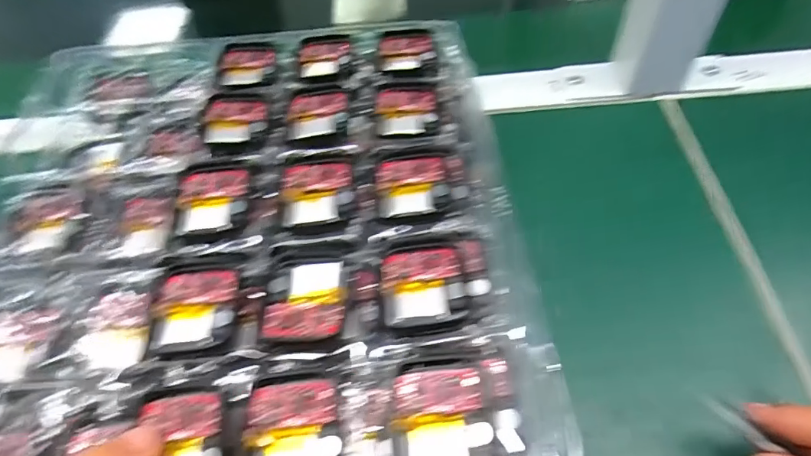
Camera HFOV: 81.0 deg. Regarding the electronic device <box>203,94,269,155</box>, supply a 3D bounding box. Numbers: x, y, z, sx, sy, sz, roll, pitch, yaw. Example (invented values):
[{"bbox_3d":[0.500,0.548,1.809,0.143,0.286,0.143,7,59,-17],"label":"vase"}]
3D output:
[{"bbox_3d":[-0.094,-0.059,0.261,0.035,0.004,0.045,-6,54,0],"label":"electronic device"}]

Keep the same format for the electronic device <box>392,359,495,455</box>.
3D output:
[{"bbox_3d":[0.013,0.070,0.171,0.033,0.010,0.041,-8,54,-1],"label":"electronic device"}]

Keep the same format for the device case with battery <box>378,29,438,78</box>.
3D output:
[{"bbox_3d":[0.001,-0.110,0.295,0.035,0.004,0.047,-2,54,2],"label":"device case with battery"}]

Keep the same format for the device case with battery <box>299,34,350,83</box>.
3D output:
[{"bbox_3d":[-0.051,-0.108,0.298,0.032,0.004,0.048,-5,54,1],"label":"device case with battery"}]

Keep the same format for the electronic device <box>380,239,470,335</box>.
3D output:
[{"bbox_3d":[0.007,0.024,0.201,0.035,0.004,0.043,-6,54,0],"label":"electronic device"}]

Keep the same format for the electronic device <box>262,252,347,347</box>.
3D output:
[{"bbox_3d":[-0.042,0.028,0.200,0.034,0.005,0.044,-4,54,1],"label":"electronic device"}]

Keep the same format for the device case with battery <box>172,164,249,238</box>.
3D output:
[{"bbox_3d":[-0.095,-0.015,0.235,0.035,0.007,0.039,-5,54,1],"label":"device case with battery"}]

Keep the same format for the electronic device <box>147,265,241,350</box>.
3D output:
[{"bbox_3d":[-0.091,0.033,0.206,0.035,0.004,0.039,-8,54,-1],"label":"electronic device"}]

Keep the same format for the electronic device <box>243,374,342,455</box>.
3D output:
[{"bbox_3d":[-0.040,0.076,0.172,0.034,0.010,0.043,-4,54,1],"label":"electronic device"}]

